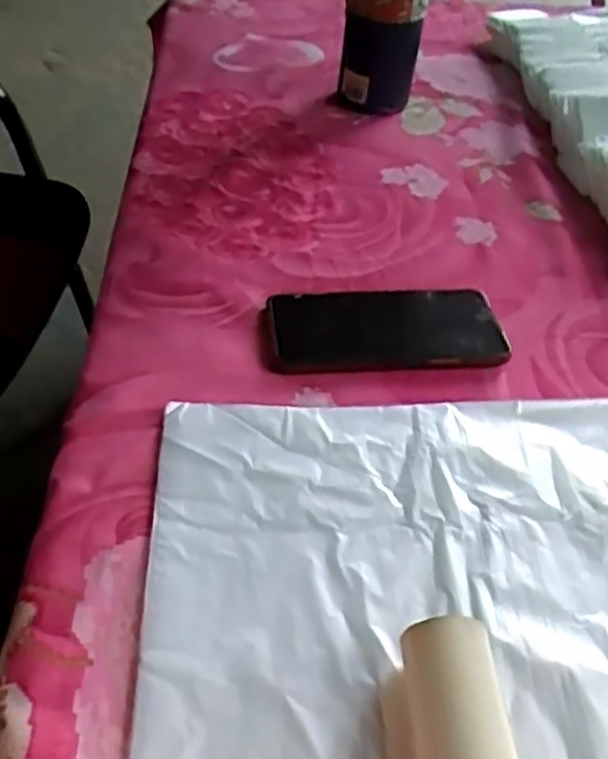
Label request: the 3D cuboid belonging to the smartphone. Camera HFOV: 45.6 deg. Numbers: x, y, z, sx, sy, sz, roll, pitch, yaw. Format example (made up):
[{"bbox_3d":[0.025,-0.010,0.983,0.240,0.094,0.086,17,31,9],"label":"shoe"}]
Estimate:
[{"bbox_3d":[0.059,-0.038,0.517,0.163,0.012,0.081,-2,44,-6],"label":"smartphone"}]

